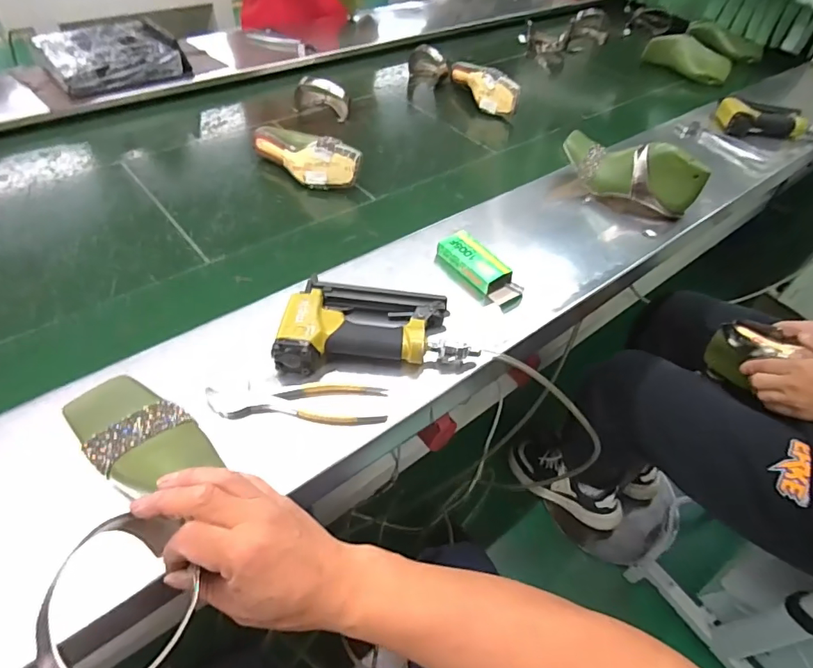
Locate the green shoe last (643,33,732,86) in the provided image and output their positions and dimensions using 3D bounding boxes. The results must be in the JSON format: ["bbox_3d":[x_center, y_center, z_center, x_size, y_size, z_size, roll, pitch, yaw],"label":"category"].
[{"bbox_3d":[0.825,-0.817,1.452,0.065,0.076,0.252,-21,52,-24],"label":"green shoe last"}]

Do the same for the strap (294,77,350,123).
[{"bbox_3d":[-0.183,-0.514,1.077,0.128,0.076,0.040,12,46,6],"label":"strap"}]

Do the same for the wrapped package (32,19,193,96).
[{"bbox_3d":[-0.622,-0.593,1.049,0.255,0.064,0.199,-28,55,-29],"label":"wrapped package"}]

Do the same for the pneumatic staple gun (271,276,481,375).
[{"bbox_3d":[-0.040,-0.016,0.603,0.229,0.048,0.126,-2,46,-8],"label":"pneumatic staple gun"}]

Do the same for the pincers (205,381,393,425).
[{"bbox_3d":[-0.118,0.075,0.539,0.190,0.020,0.051,0,46,-5],"label":"pincers"}]

